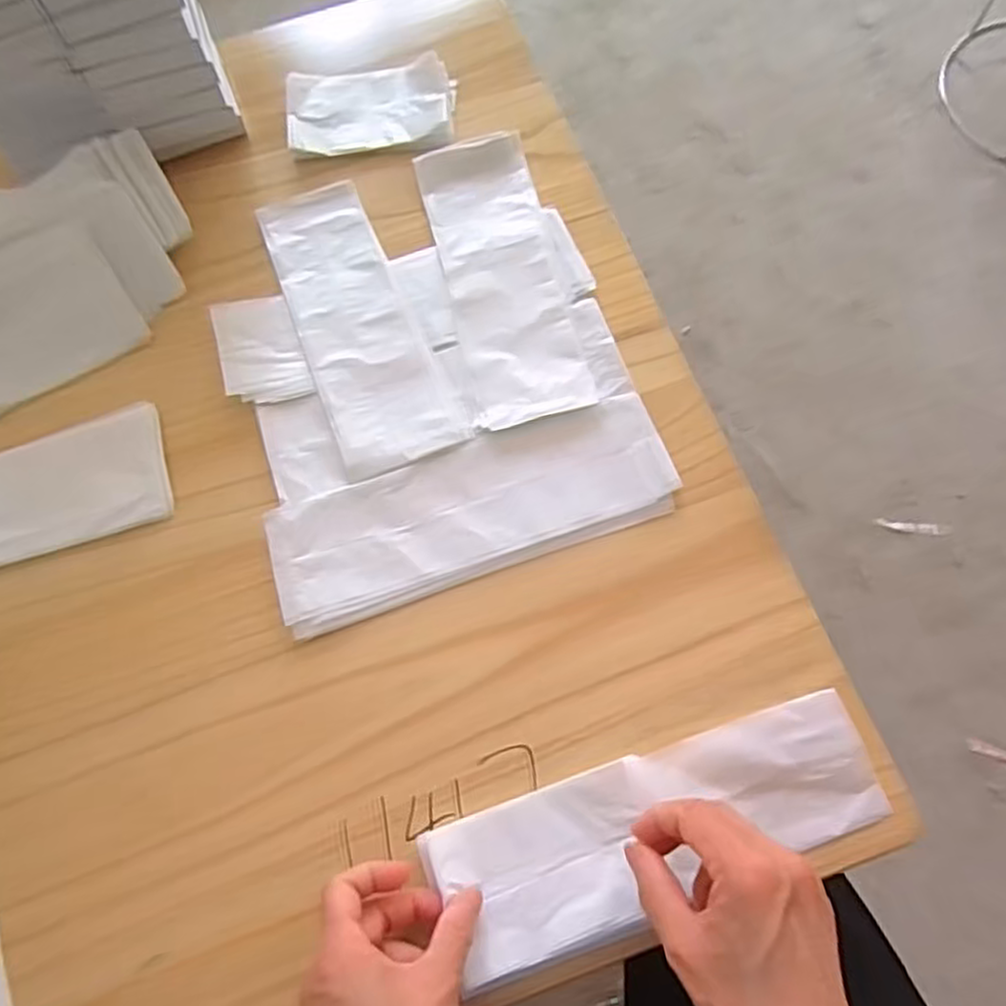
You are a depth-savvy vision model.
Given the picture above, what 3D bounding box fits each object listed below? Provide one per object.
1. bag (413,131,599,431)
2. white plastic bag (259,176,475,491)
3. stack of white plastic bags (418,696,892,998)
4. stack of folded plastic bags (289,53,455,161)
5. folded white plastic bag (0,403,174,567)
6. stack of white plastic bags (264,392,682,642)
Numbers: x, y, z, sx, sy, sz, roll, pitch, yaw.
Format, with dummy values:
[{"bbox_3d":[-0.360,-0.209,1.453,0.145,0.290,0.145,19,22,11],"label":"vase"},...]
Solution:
[{"bbox_3d":[-0.001,-0.167,0.533,0.083,0.013,0.239,-13,71,-2],"label":"bag"},{"bbox_3d":[-0.108,-0.136,0.528,0.084,0.004,0.246,-22,72,-5],"label":"white plastic bag"},{"bbox_3d":[0.087,0.180,0.402,0.245,0.017,0.080,-18,71,-6],"label":"stack of white plastic bags"},{"bbox_3d":[-0.108,-0.318,0.588,0.134,0.019,0.080,-1,71,2],"label":"stack of folded plastic bags"},{"bbox_3d":[-0.342,0.005,0.483,0.226,0.019,0.087,-21,72,-5],"label":"folded white plastic bag"},{"bbox_3d":[-0.020,0.004,0.473,0.257,0.006,0.087,-19,71,-4],"label":"stack of white plastic bags"}]

